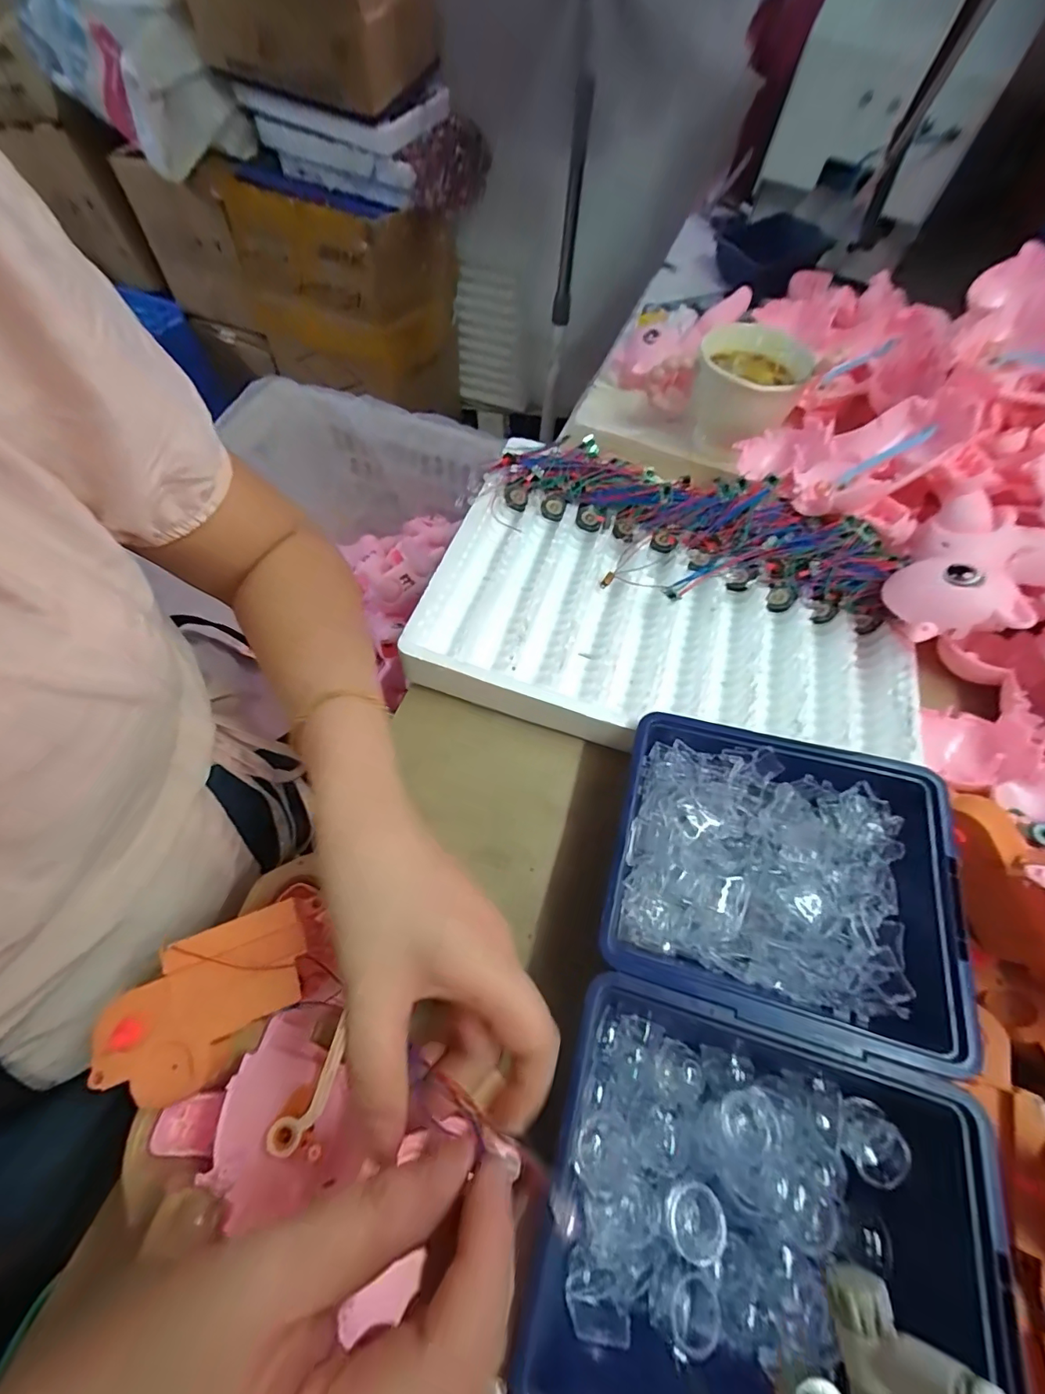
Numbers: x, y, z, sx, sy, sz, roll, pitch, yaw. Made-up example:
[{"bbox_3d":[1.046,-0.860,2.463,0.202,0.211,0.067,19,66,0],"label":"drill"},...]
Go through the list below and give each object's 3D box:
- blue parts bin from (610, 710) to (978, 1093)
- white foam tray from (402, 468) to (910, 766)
[{"bbox_3d":[0.133,0.097,0.273,0.166,0.063,0.144,16,62,5],"label":"blue parts bin"},{"bbox_3d":[0.102,-0.043,0.364,0.340,0.040,0.198,17,62,6],"label":"white foam tray"}]

